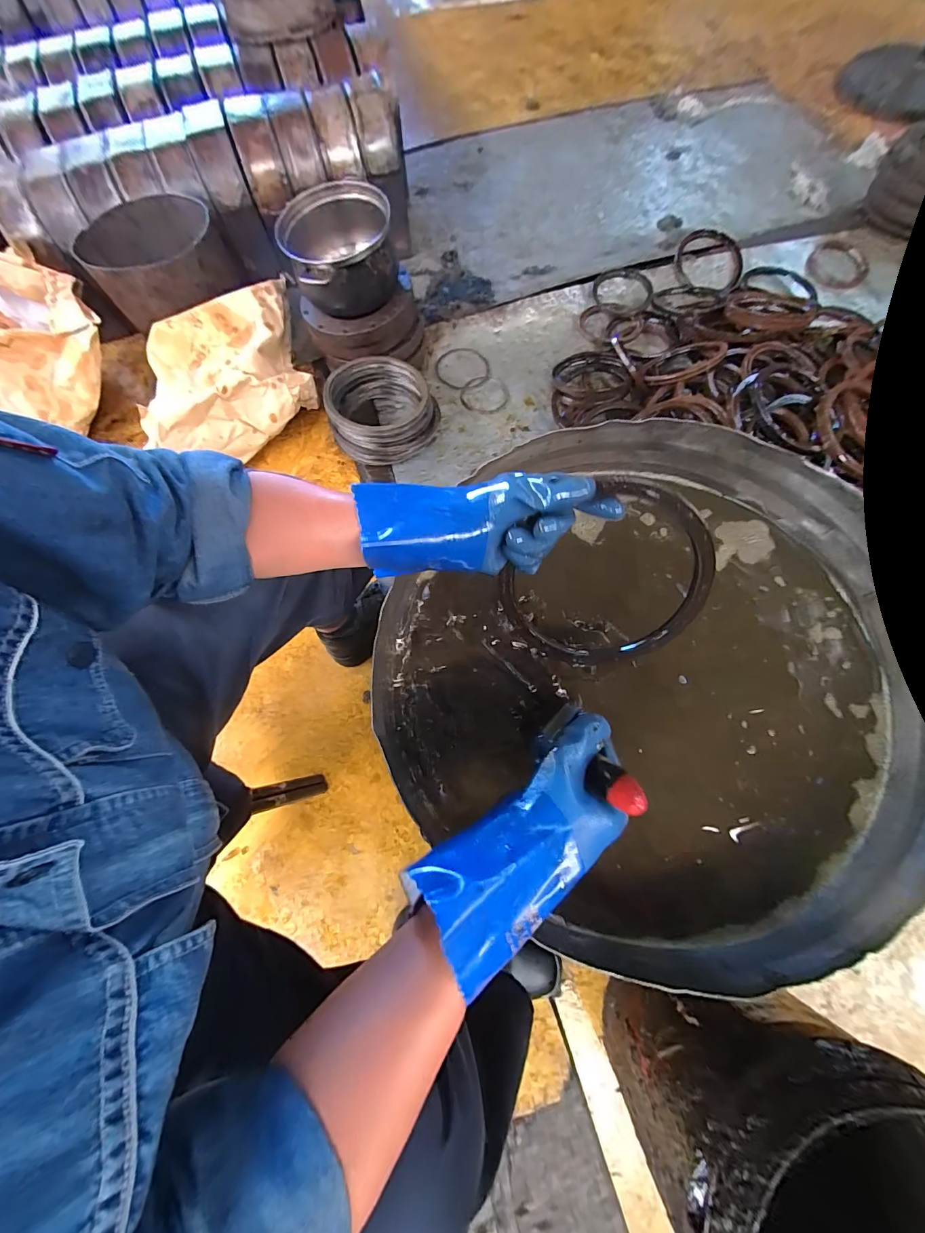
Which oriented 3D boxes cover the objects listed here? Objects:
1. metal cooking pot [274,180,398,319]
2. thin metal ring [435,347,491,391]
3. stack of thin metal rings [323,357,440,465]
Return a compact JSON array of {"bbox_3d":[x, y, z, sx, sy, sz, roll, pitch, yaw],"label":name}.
[{"bbox_3d":[-0.255,-0.761,0.861,0.223,0.133,0.248,-13,71,-2],"label":"metal cooking pot"},{"bbox_3d":[0.001,-0.617,1.016,0.134,0.011,0.135,1,72,-4],"label":"thin metal ring"},{"bbox_3d":[-0.168,-0.449,0.895,0.227,0.115,0.205,-1,71,2],"label":"stack of thin metal rings"}]

